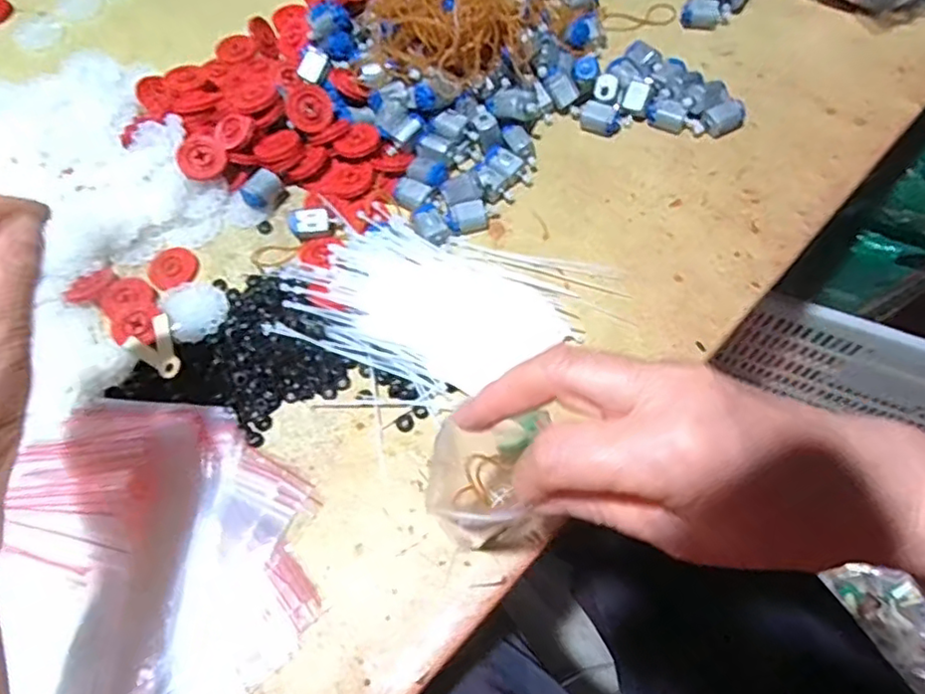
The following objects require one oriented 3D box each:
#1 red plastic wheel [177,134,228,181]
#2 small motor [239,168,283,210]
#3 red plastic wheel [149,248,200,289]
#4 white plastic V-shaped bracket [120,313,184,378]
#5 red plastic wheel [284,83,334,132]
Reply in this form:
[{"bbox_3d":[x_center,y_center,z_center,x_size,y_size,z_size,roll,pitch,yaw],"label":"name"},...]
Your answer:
[{"bbox_3d":[-0.183,-0.133,0.442,0.031,0.008,0.031,-1,93,-13],"label":"red plastic wheel"},{"bbox_3d":[-0.142,-0.111,0.448,0.017,0.018,0.028,34,70,18],"label":"small motor"},{"bbox_3d":[-0.198,-0.054,0.433,0.034,0.005,0.031,-1,64,2],"label":"red plastic wheel"},{"bbox_3d":[-0.187,-0.001,0.394,0.044,0.004,0.029,34,71,21],"label":"white plastic V-shaped bracket"},{"bbox_3d":[-0.110,-0.172,0.455,0.032,0.006,0.032,-2,99,-10],"label":"red plastic wheel"}]

